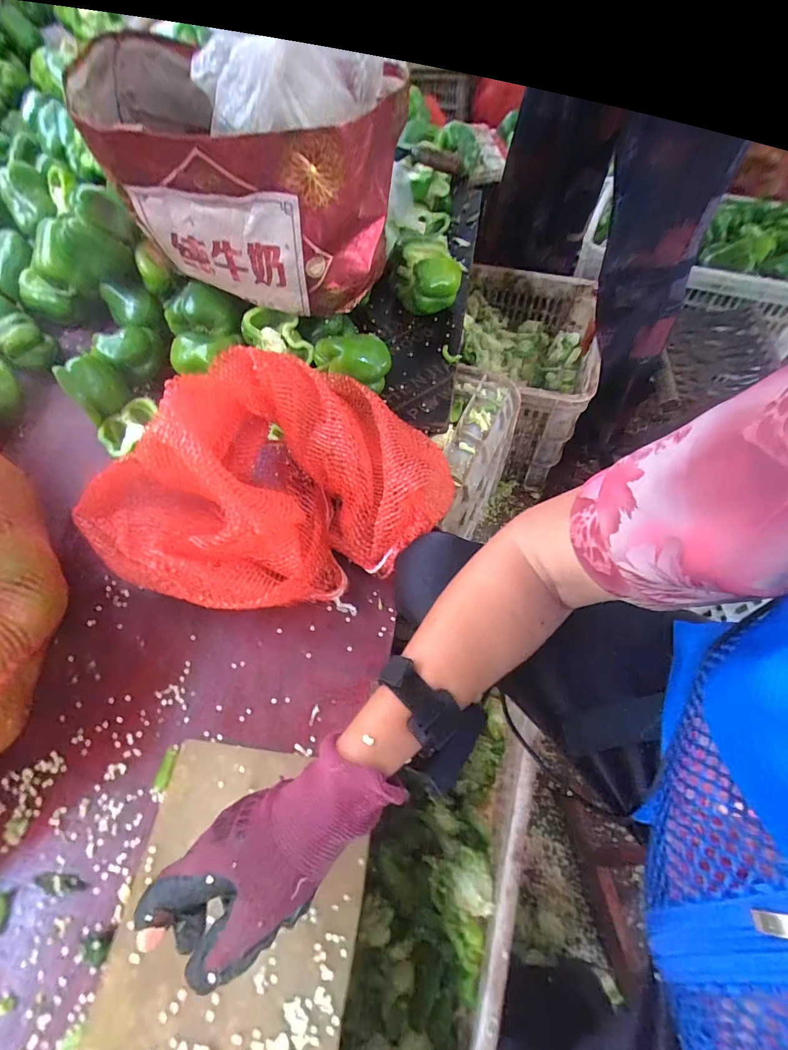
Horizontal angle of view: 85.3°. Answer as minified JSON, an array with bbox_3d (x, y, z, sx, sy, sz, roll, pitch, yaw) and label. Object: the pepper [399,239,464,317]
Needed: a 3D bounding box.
[{"bbox_3d":[0.058,-0.401,0.690,0.099,0.070,0.104,4,61,3],"label":"pepper"}]

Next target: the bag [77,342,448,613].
[{"bbox_3d":[-0.134,-0.048,0.436,0.368,0.158,0.233,-20,62,-10],"label":"bag"}]

